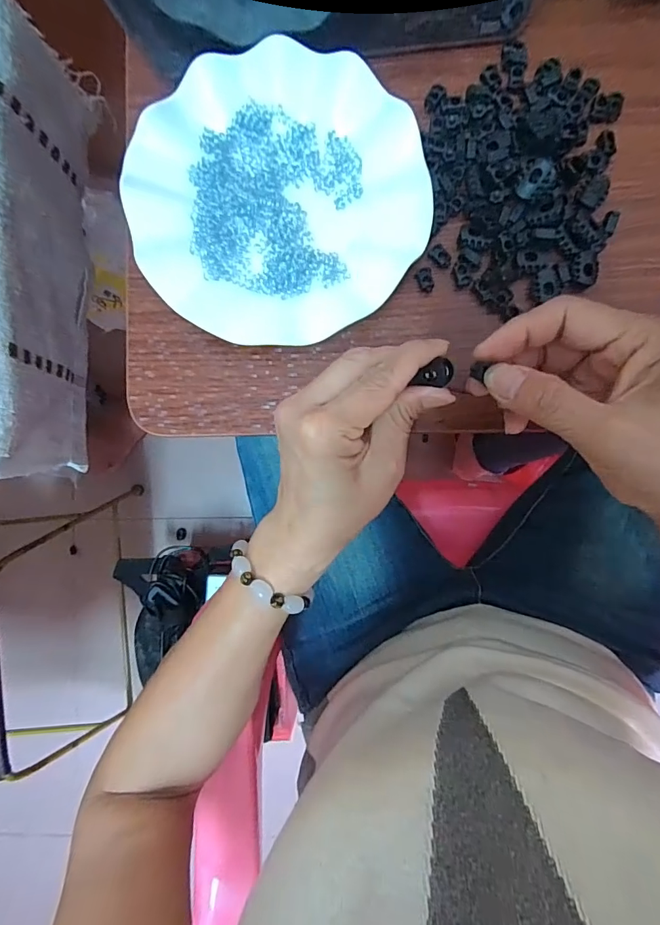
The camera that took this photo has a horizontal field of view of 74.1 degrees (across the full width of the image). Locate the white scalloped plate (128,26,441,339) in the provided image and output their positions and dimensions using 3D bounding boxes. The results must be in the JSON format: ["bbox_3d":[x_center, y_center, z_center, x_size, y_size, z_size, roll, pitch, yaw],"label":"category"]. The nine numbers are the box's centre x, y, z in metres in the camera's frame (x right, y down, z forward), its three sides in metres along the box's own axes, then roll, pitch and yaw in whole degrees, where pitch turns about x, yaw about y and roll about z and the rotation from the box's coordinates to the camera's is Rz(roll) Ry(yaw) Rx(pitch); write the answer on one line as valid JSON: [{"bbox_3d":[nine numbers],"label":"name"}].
[{"bbox_3d":[-0.033,-0.165,0.271,0.178,0.024,0.177,0,90,2],"label":"white scalloped plate"}]

